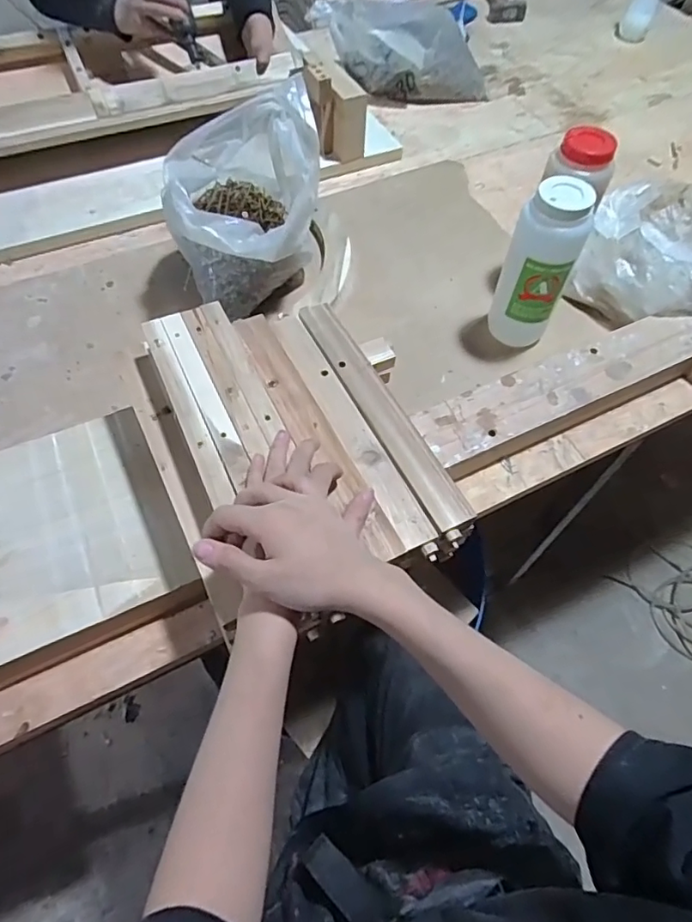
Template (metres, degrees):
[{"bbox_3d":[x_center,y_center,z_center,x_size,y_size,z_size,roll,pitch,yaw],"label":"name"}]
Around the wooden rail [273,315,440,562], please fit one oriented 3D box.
[{"bbox_3d":[0.001,-0.045,0.550,0.037,0.018,0.328,-22,63,-15],"label":"wooden rail"}]

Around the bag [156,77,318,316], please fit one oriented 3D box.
[{"bbox_3d":[-0.134,-0.338,0.712,0.190,0.229,0.227,2,59,-1],"label":"bag"}]

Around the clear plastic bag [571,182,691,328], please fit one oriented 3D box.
[{"bbox_3d":[0.478,-0.321,0.789,0.239,0.085,0.250,11,59,4],"label":"clear plastic bag"}]

